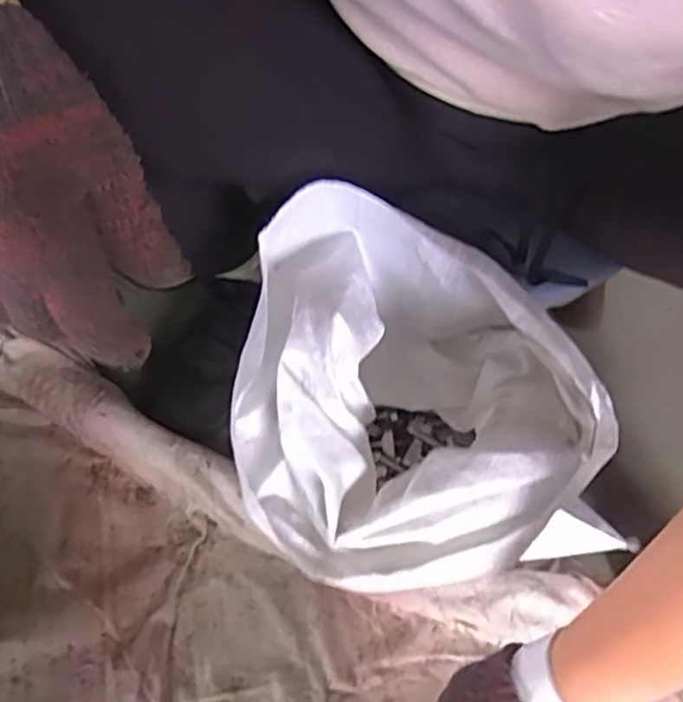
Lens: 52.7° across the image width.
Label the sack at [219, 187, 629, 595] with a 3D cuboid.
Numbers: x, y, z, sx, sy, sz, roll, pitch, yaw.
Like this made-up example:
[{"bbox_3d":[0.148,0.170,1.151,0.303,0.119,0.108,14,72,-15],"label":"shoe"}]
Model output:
[{"bbox_3d":[0.033,0.042,0.499,0.227,0.214,0.249,-32,65,-18],"label":"sack"}]

